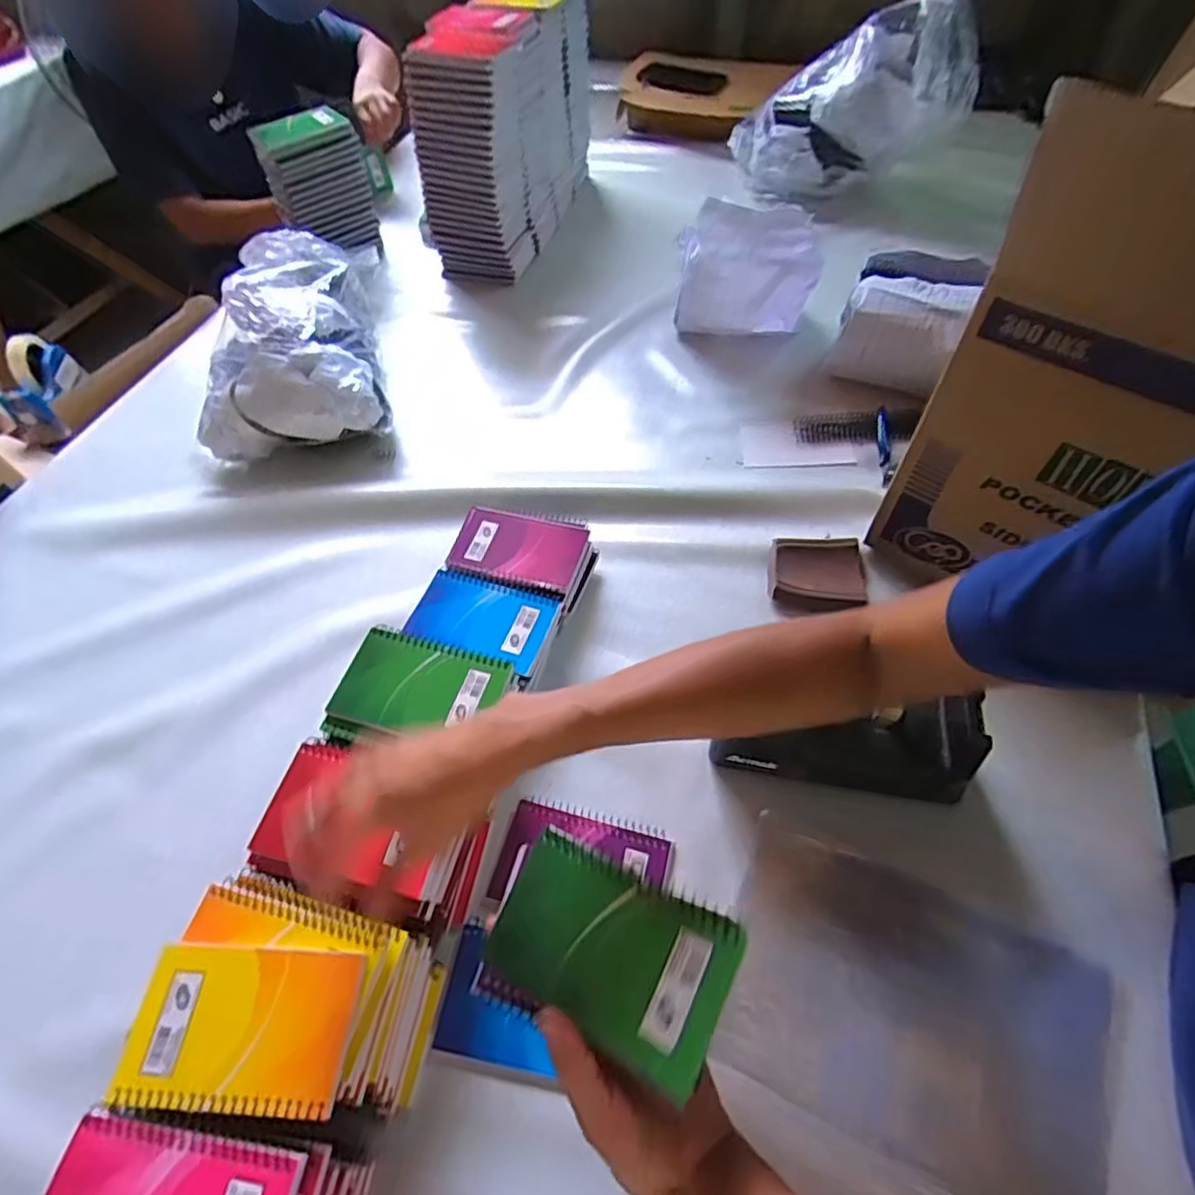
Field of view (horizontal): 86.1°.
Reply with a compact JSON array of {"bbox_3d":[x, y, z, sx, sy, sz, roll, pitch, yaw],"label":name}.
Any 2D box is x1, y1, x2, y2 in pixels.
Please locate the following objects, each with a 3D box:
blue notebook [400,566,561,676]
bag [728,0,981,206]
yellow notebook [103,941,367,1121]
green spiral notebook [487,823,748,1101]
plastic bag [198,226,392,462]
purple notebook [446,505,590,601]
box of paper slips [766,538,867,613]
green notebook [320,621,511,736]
[{"bbox_3d":[-0.109,0.019,0.601,0.131,0.009,0.083,14,56,15],"label":"blue notebook"},{"bbox_3d":[0.400,-0.788,1.022,0.363,0.245,0.146,14,56,14],"label":"bag"},{"bbox_3d":[-0.210,0.251,0.376,0.130,0.007,0.079,2,55,4],"label":"yellow notebook"},{"bbox_3d":[0.006,0.187,0.345,0.127,0.006,0.079,17,61,26],"label":"green spiral notebook"},{"bbox_3d":[-0.398,-0.354,0.847,0.204,0.130,0.362,-11,56,-5],"label":"plastic bag"},{"bbox_3d":[-0.084,-0.050,0.652,0.132,0.009,0.095,11,56,13],"label":"purple notebook"},{"bbox_3d":[0.222,-0.028,0.657,0.094,0.023,0.086,2,55,3],"label":"box of paper slips"},{"bbox_3d":[-0.141,0.071,0.511,0.128,0.008,0.080,13,57,11],"label":"green notebook"}]

